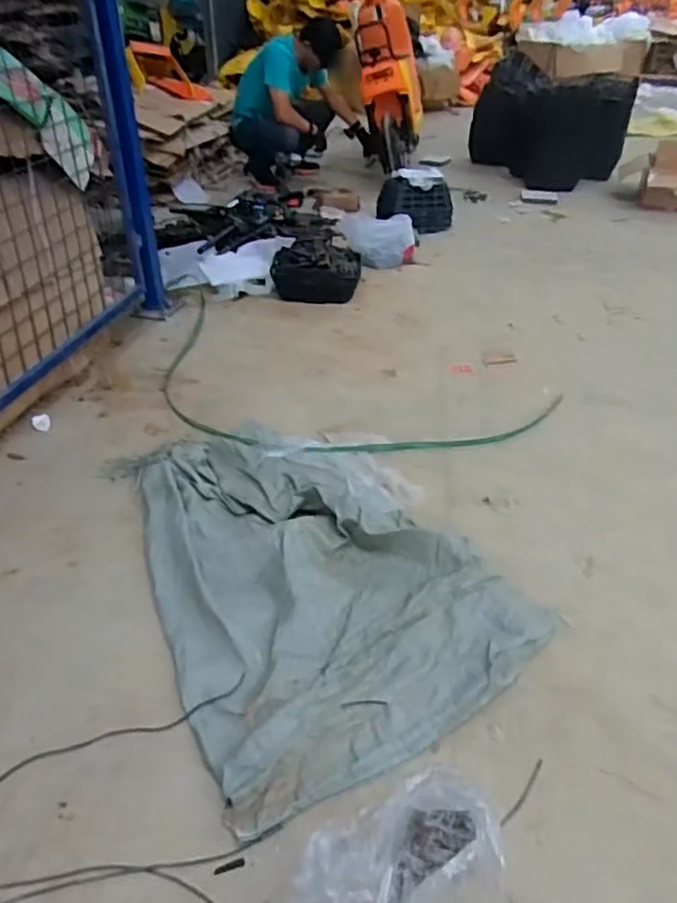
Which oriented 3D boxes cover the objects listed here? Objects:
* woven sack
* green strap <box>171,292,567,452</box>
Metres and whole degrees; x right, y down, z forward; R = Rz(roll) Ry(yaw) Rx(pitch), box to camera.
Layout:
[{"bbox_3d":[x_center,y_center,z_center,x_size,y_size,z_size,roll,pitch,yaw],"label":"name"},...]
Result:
[{"bbox_3d":[-0.075,0.191,1.243,0.579,0.081,0.814,-18,41,-26],"label":"woven sack"},{"bbox_3d":[-0.097,-0.210,1.849,1.282,0.067,0.672,19,38,24],"label":"green strap"}]

